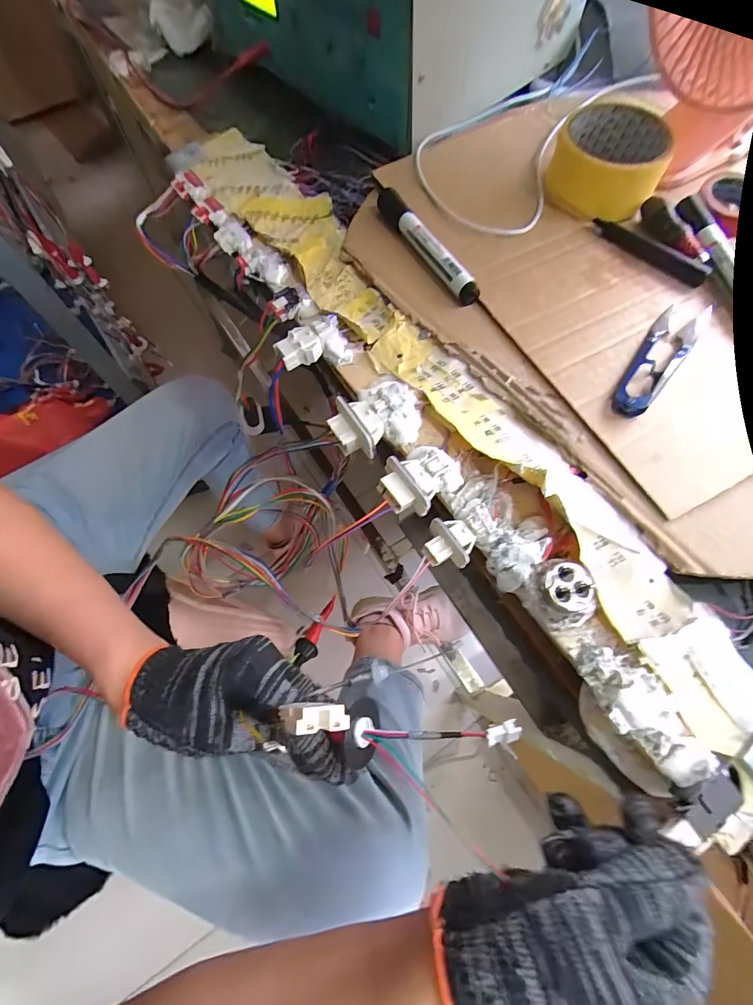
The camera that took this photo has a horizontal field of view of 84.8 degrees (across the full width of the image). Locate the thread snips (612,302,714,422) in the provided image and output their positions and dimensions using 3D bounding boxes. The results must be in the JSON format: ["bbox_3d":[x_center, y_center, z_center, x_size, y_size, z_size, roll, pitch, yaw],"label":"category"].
[{"bbox_3d":[0.200,-0.103,0.290,0.028,0.015,0.119,35,74,14],"label":"thread snips"}]

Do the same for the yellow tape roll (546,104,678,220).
[{"bbox_3d":[0.194,-0.288,0.347,0.086,0.036,0.089,20,71,10],"label":"yellow tape roll"}]

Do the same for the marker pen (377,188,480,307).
[{"bbox_3d":[0.035,-0.211,0.331,0.021,0.017,0.141,-29,70,-9],"label":"marker pen"}]

